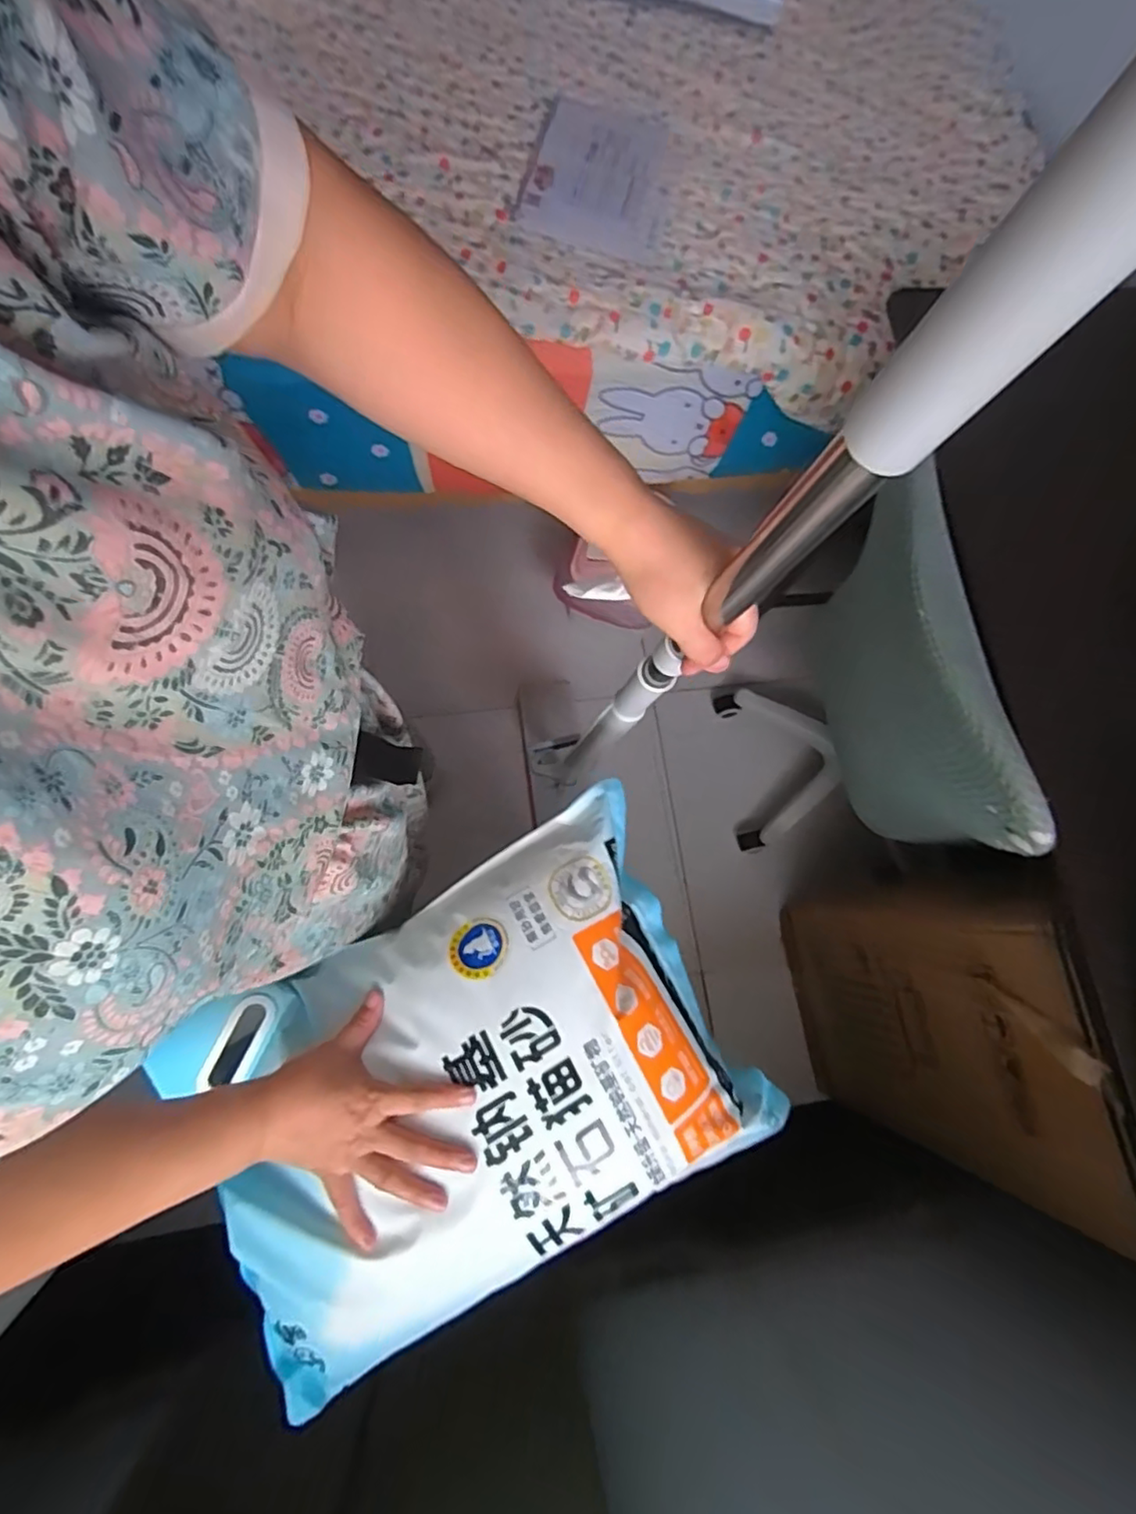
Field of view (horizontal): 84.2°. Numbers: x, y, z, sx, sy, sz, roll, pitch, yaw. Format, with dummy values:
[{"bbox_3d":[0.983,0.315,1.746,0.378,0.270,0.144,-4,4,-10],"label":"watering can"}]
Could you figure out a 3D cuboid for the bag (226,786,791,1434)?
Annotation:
[{"bbox_3d":[-0.081,0.273,0.535,0.440,0.103,0.324,-28,79,-4],"label":"bag"}]

